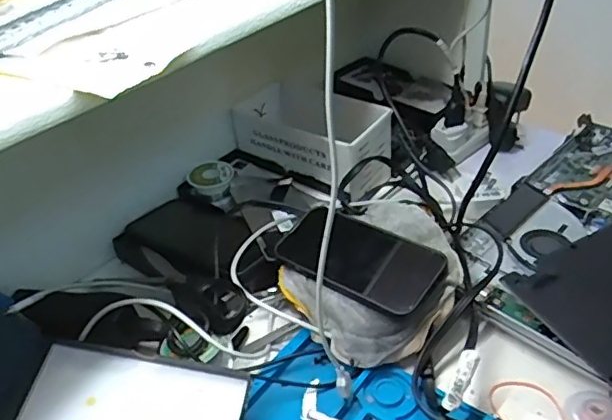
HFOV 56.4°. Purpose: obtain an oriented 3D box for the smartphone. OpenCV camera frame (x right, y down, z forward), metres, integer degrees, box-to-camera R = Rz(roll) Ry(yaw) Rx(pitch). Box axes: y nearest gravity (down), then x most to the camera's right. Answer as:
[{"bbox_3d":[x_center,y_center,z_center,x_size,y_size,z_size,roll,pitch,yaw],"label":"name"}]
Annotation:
[{"bbox_3d":[0.046,0.040,0.507,0.142,0.014,0.077,27,59,31],"label":"smartphone"}]

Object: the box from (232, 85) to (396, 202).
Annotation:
[{"bbox_3d":[0.014,-0.090,0.691,0.184,0.069,0.111,25,47,33],"label":"box"}]

